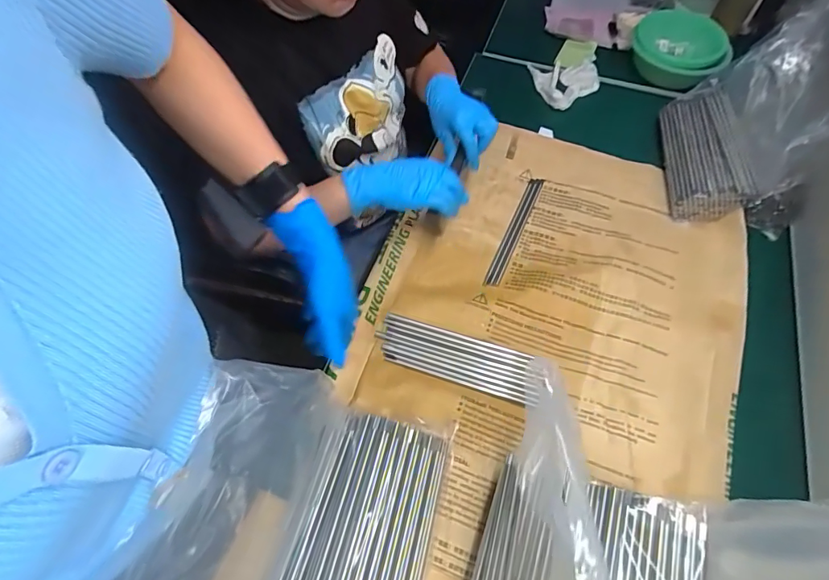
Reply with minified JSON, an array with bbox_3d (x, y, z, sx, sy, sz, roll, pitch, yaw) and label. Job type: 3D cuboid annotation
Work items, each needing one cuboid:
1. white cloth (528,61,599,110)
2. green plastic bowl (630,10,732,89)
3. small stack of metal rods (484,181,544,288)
[{"bbox_3d":[0.316,-0.423,0.913,0.129,0.026,0.133,-10,59,-5],"label":"white cloth"},{"bbox_3d":[0.528,-0.484,0.905,0.180,0.086,0.155,24,63,13],"label":"green plastic bowl"},{"bbox_3d":[0.165,-0.098,0.742,0.025,0.008,0.232,18,61,21],"label":"small stack of metal rods"}]

